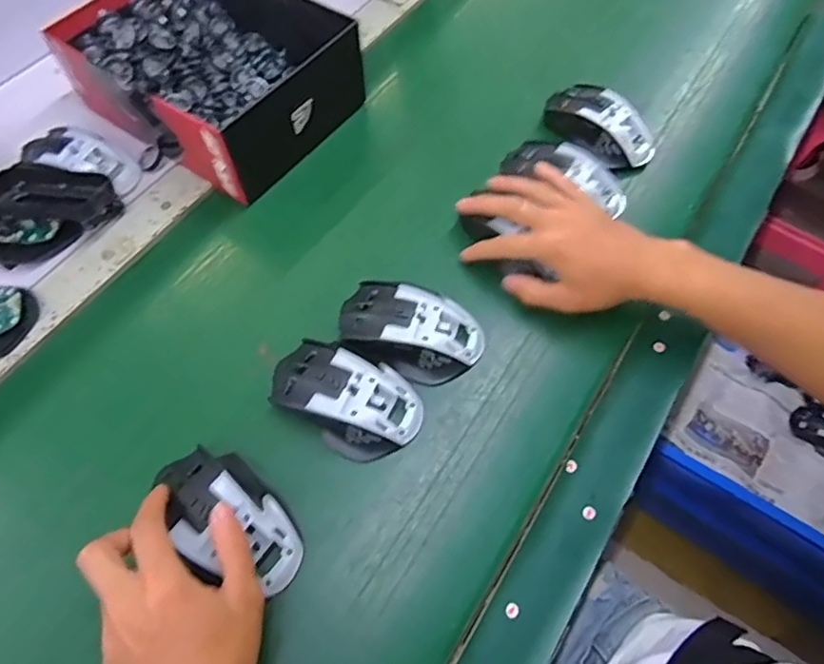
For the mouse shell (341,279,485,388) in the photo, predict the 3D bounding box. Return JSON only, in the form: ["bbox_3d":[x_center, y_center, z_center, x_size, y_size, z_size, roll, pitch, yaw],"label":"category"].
[{"bbox_3d":[-0.002,-0.002,0.461,0.114,0.038,0.064,18,62,9],"label":"mouse shell"}]

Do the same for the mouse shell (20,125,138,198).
[{"bbox_3d":[-0.315,-0.166,0.546,0.105,0.026,0.053,20,61,-6],"label":"mouse shell"}]

